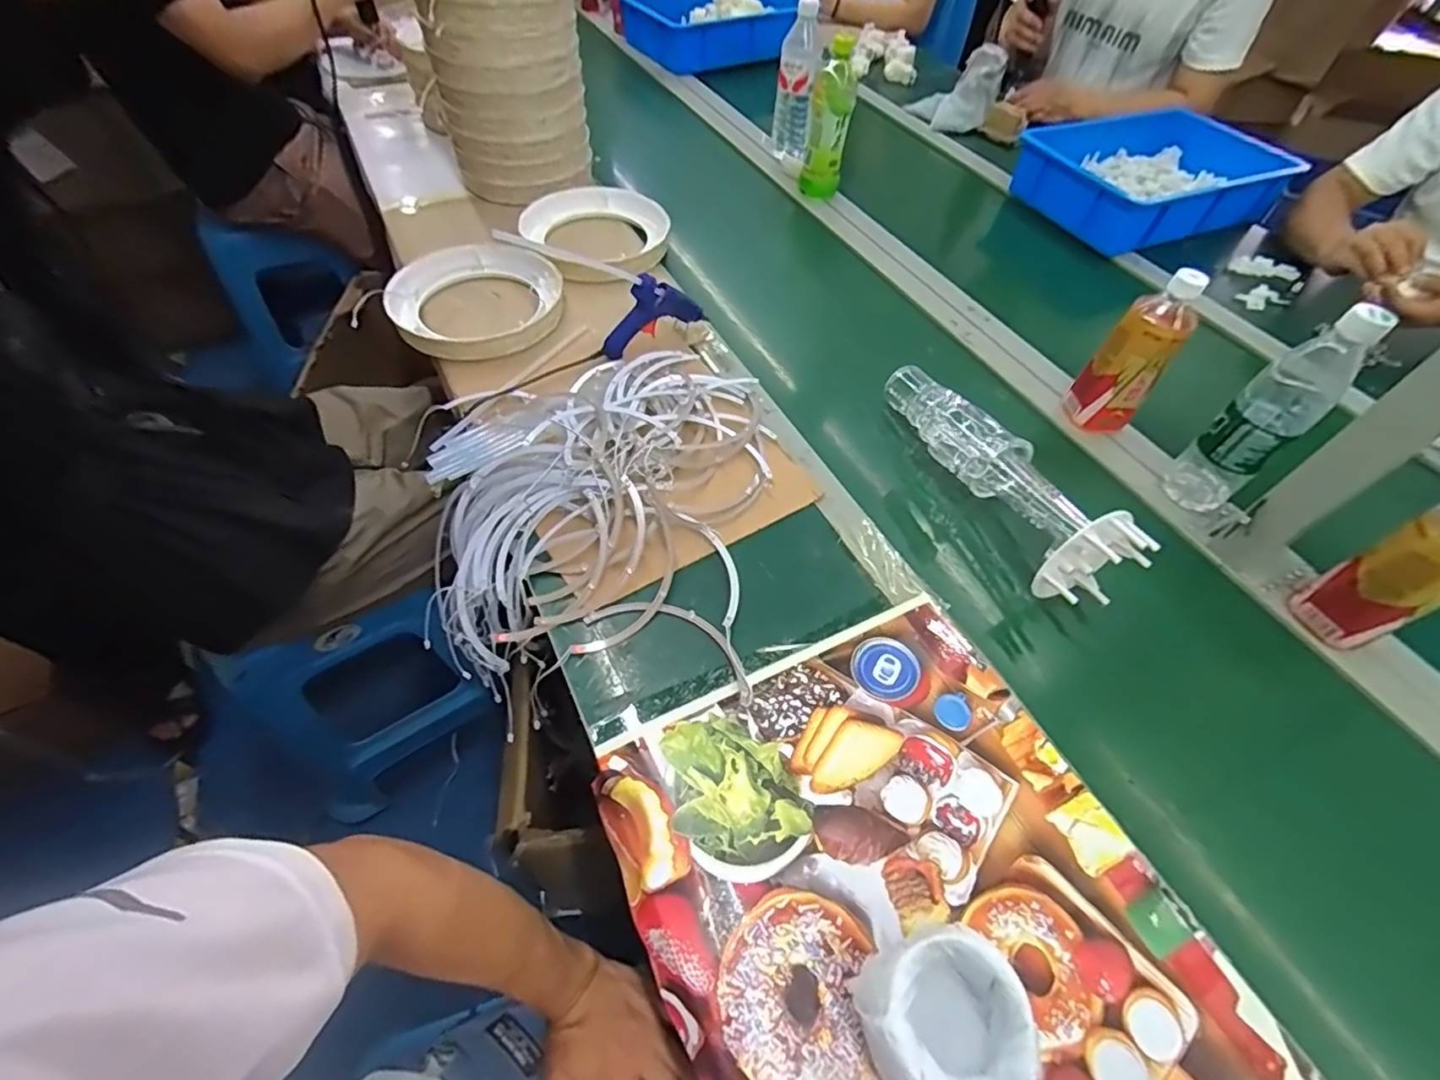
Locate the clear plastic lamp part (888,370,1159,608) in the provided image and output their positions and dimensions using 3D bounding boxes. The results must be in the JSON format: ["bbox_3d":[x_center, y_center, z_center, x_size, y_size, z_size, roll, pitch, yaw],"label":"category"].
[{"bbox_3d":[0.279,-0.076,0.638,0.088,0.112,0.325,-21,59,-17],"label":"clear plastic lamp part"}]

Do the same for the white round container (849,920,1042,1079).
[{"bbox_3d":[0.131,0.291,0.370,0.094,0.067,0.093,2,55,-2],"label":"white round container"}]

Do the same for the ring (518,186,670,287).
[{"bbox_3d":[-0.185,-0.471,0.920,0.213,0.054,0.213,2,55,-2],"label":"ring"}]

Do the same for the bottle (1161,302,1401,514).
[{"bbox_3d":[0.532,-0.116,0.596,0.055,0.229,0.063,-31,62,-22],"label":"bottle"}]

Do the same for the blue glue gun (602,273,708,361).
[{"bbox_3d":[-0.083,-0.286,0.749,0.139,0.071,0.039,-37,65,-22],"label":"blue glue gun"}]

